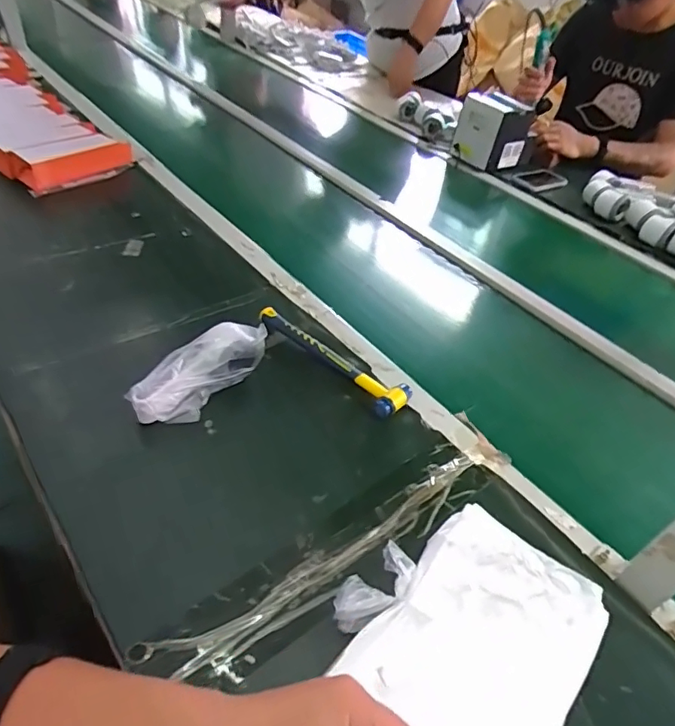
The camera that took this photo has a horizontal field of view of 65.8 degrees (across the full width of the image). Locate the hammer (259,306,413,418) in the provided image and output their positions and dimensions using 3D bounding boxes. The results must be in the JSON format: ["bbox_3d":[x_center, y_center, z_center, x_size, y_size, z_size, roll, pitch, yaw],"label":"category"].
[{"bbox_3d":[-0.008,-0.008,0.706,0.239,0.029,0.059,37,49,27],"label":"hammer"}]

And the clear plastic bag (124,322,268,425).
[{"bbox_3d":[-0.163,0.013,0.621,0.055,0.075,0.168,36,49,25],"label":"clear plastic bag"}]

